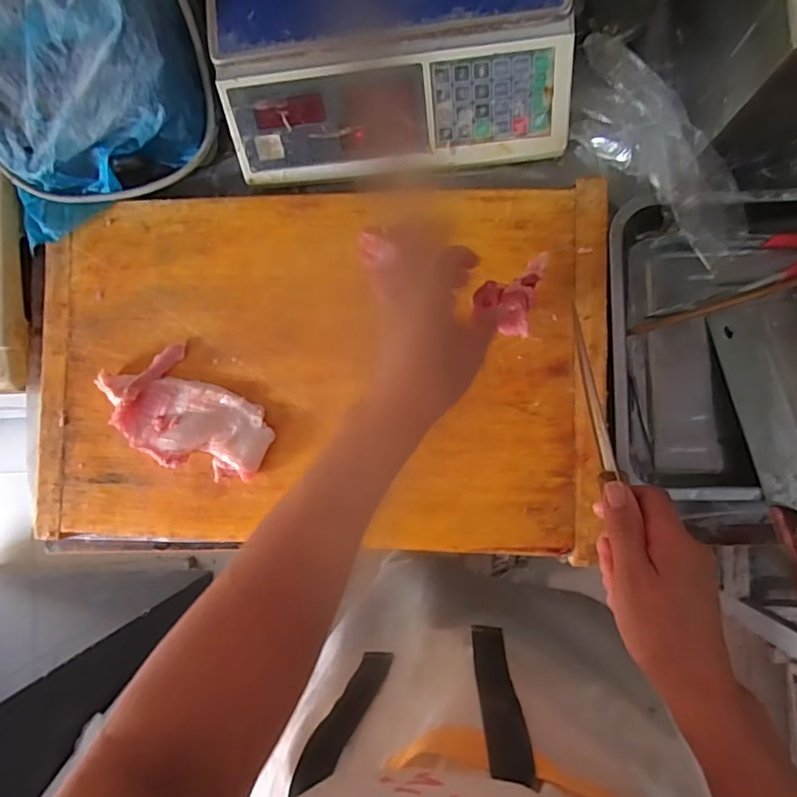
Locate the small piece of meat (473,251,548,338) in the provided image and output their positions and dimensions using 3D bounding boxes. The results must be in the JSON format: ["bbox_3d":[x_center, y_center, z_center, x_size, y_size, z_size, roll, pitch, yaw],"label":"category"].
[{"bbox_3d":[0.096,-0.094,0.480,0.053,0.028,0.072,13,90,8],"label":"small piece of meat"}]

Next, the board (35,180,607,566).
[{"bbox_3d":[-0.093,-0.030,0.540,0.566,0.027,0.349,-1,90,9],"label":"board"}]

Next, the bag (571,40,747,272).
[{"bbox_3d":[0.244,-0.236,0.516,0.094,0.046,0.242,-37,84,5],"label":"bag"}]

